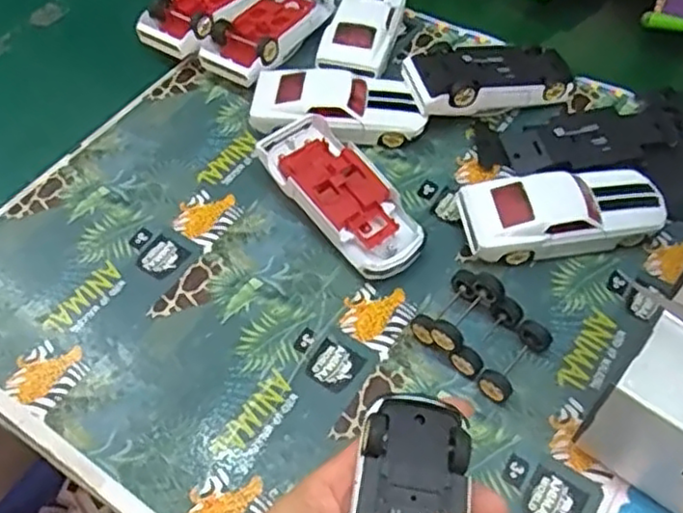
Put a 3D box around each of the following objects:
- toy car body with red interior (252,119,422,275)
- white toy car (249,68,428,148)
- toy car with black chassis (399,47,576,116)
[{"bbox_3d":[0.000,-0.040,0.458,0.056,0.034,0.129,-35,61,-22],"label":"toy car body with red interior"},{"bbox_3d":[-0.002,-0.111,0.505,0.128,0.035,0.059,6,54,5],"label":"white toy car"},{"bbox_3d":[0.113,-0.135,0.509,0.128,0.030,0.051,-14,55,-10],"label":"toy car with black chassis"}]

